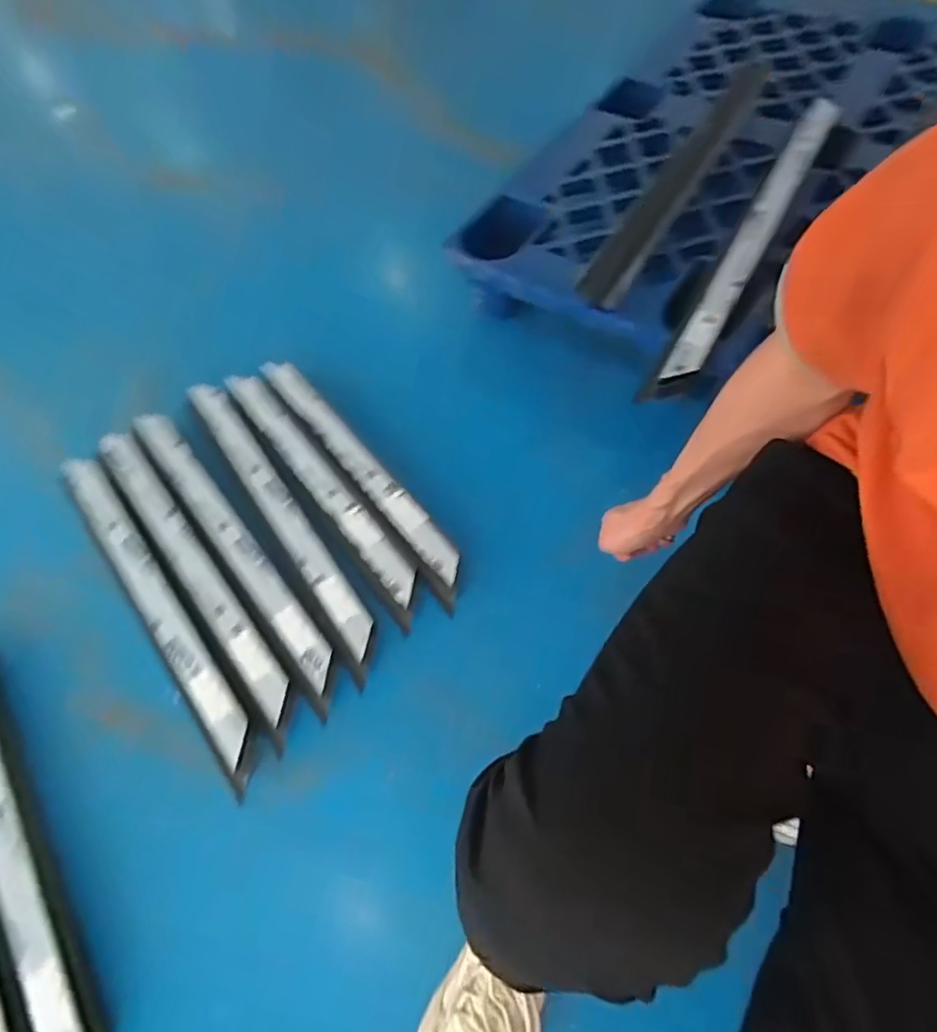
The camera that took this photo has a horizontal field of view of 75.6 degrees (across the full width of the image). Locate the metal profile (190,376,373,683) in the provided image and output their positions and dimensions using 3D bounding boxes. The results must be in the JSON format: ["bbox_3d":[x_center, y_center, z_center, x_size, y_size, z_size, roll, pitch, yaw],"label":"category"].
[{"bbox_3d":[-0.294,-0.012,0.924,0.062,0.046,0.584,-32,62,-14],"label":"metal profile"}]

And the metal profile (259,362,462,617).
[{"bbox_3d":[-0.178,-0.077,0.963,0.064,0.054,0.534,-36,63,-16],"label":"metal profile"}]

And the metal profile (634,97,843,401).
[{"bbox_3d":[0.468,-0.472,0.979,0.069,0.057,0.807,26,65,18],"label":"metal profile"}]

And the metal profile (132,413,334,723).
[{"bbox_3d":[-0.358,0.037,0.901,0.068,0.037,0.575,-36,63,-16],"label":"metal profile"}]

